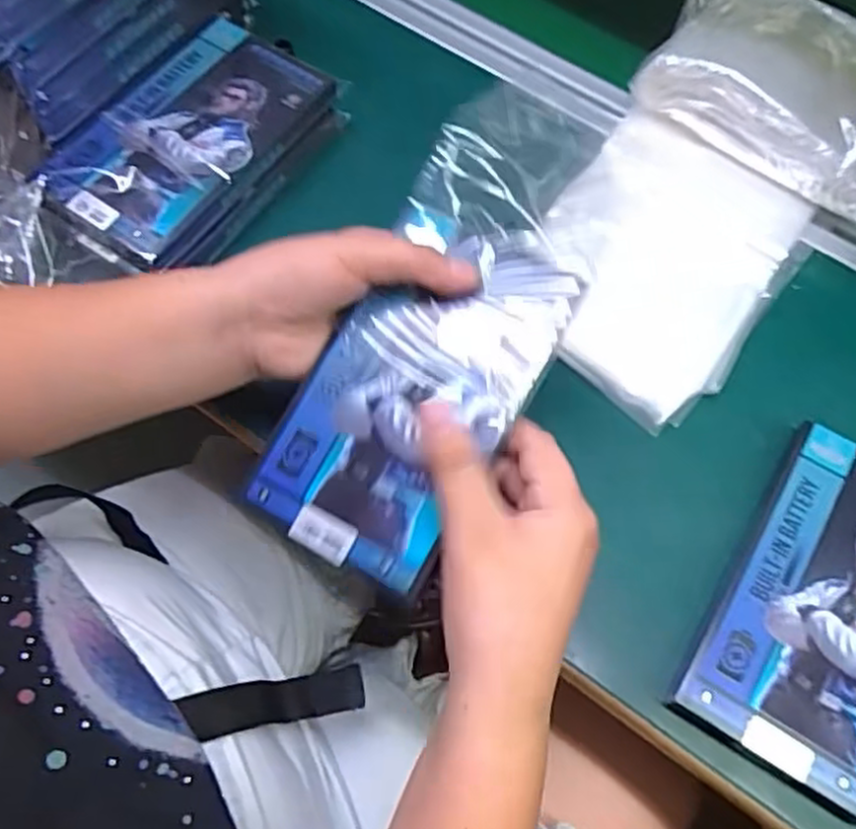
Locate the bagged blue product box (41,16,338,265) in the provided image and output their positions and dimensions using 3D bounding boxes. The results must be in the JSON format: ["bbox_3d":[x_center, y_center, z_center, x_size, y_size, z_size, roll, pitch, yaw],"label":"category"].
[{"bbox_3d":[-0.142,-0.165,0.442,0.092,0.016,0.163,31,68,12],"label":"bagged blue product box"}]

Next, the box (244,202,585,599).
[{"bbox_3d":[-0.005,-0.011,0.338,0.093,0.013,0.163,26,81,16],"label":"box"}]

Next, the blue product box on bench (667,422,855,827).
[{"bbox_3d":[0.195,0.093,0.358,0.097,0.018,0.163,30,68,11],"label":"blue product box on bench"}]

